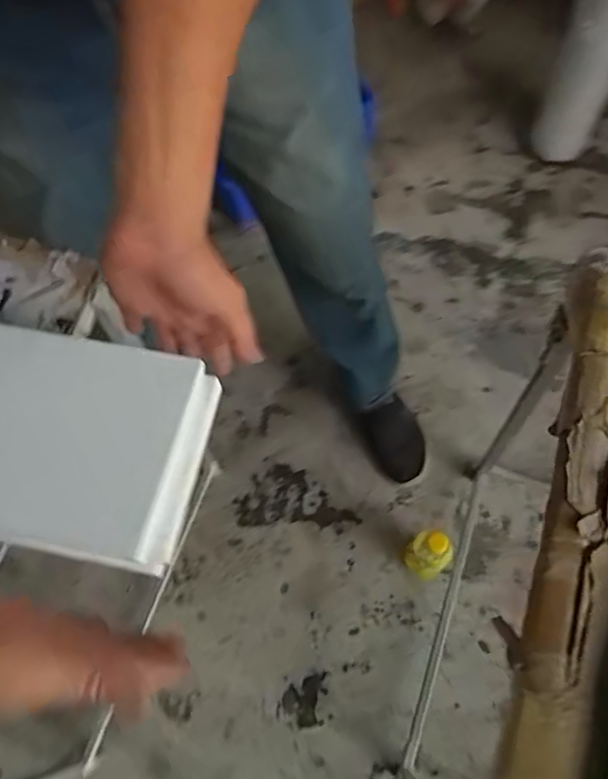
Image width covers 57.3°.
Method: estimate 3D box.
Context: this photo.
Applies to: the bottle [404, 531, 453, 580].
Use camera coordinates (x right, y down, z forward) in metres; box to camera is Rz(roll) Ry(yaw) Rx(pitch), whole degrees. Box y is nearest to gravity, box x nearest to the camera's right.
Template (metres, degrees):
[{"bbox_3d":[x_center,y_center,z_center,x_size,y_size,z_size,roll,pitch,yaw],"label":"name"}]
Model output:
[{"bbox_3d":[0.195,0.263,0.889,0.065,0.151,0.060,15,68,13],"label":"bottle"}]

